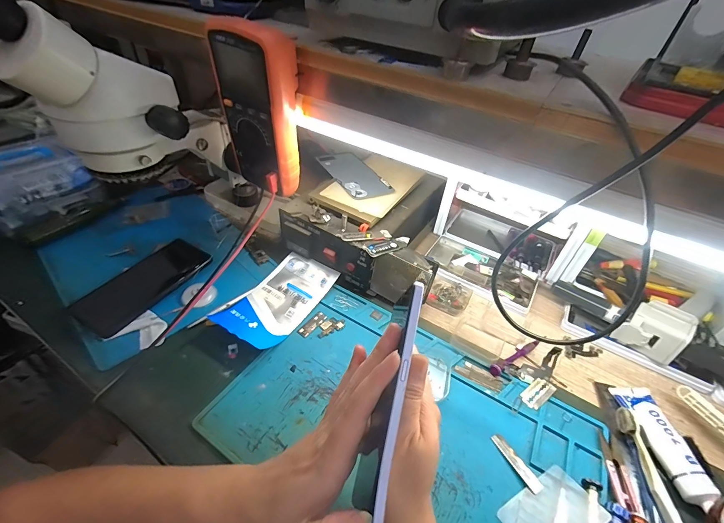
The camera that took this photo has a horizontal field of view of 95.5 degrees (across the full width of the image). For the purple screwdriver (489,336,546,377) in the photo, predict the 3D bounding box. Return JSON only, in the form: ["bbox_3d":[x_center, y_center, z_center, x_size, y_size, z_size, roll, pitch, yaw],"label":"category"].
[{"bbox_3d":[0.206,0.117,0.423,0.110,0.013,0.013,-19,48,-25],"label":"purple screwdriver"}]

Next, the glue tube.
[{"bbox_3d":[0.321,0.189,0.351,0.039,0.023,0.120,5,42,-1],"label":"glue tube"}]

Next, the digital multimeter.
[{"bbox_3d":[-0.114,-0.164,0.373,0.089,0.169,0.053,32,48,26],"label":"digital multimeter"}]

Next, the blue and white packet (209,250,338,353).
[{"bbox_3d":[-0.113,0.051,0.455,0.090,0.021,0.160,27,46,22],"label":"blue and white packet"}]

